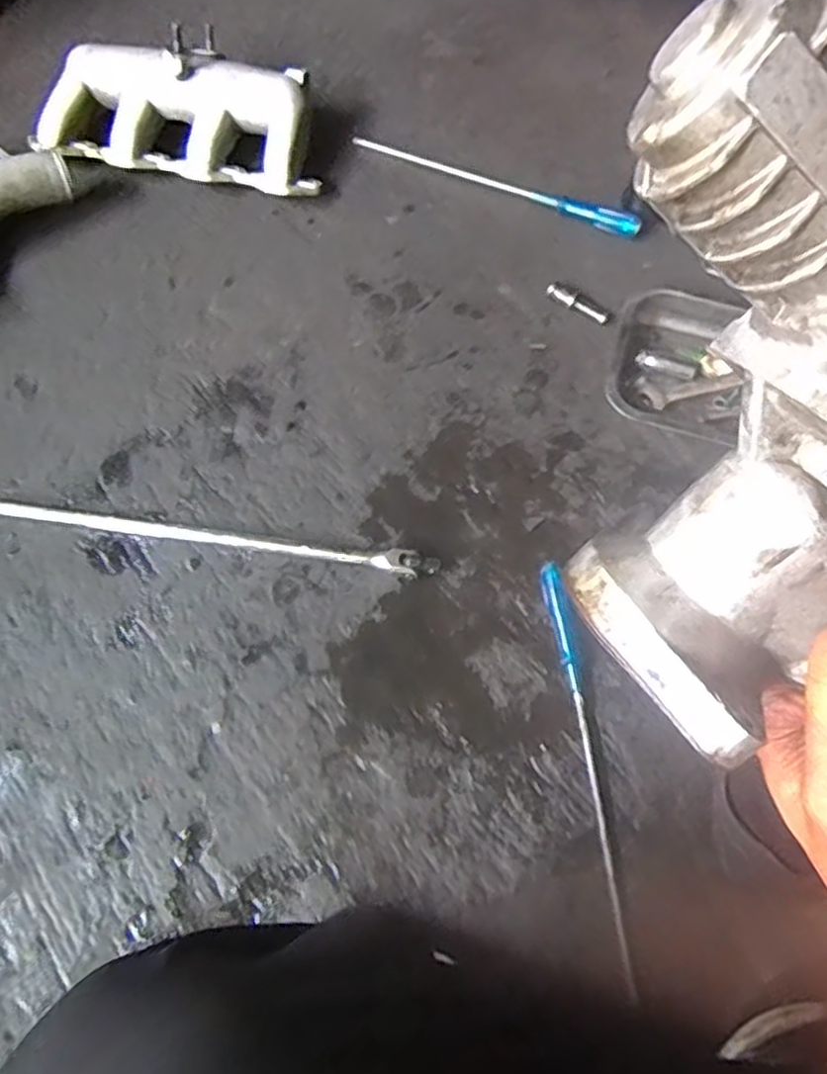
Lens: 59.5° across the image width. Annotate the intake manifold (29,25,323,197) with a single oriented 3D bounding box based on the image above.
[{"bbox_3d":[-0.296,-0.549,0.937,0.377,0.099,0.168,12,69,6],"label":"intake manifold"}]

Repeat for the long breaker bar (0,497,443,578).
[{"bbox_3d":[-0.271,-0.011,0.767,0.596,0.021,0.025,9,70,5],"label":"long breaker bar"}]

